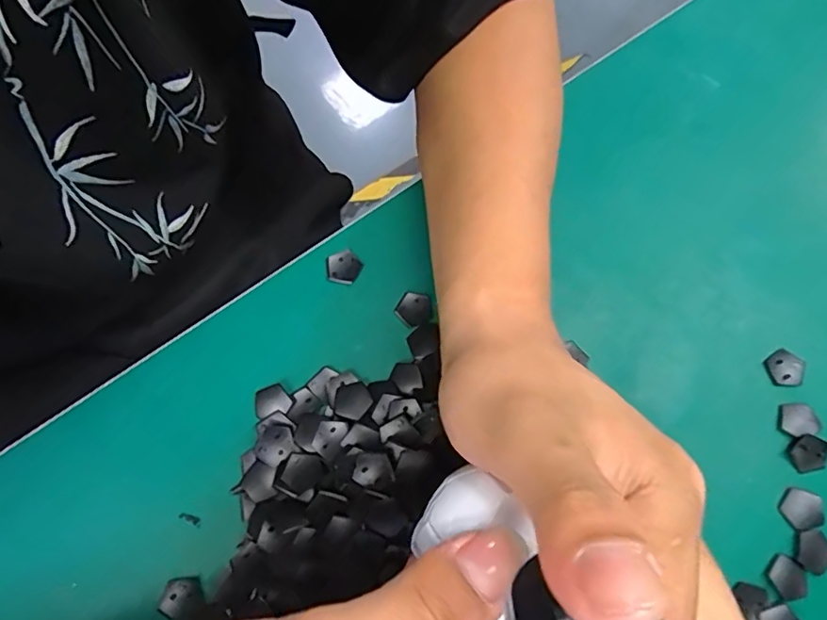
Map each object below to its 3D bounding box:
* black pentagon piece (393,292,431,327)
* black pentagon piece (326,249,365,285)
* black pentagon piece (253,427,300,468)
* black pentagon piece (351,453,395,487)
[{"bbox_3d":[0.000,-0.001,0.287,0.017,0.004,0.018,39,75,13],"label":"black pentagon piece"},{"bbox_3d":[-0.038,-0.023,0.294,0.019,0.004,0.018,-15,71,-5],"label":"black pentagon piece"},{"bbox_3d":[-0.067,0.066,0.262,0.019,0.007,0.016,-40,75,-13],"label":"black pentagon piece"},{"bbox_3d":[-0.019,0.073,0.246,0.018,0.004,0.014,-11,67,2],"label":"black pentagon piece"}]

